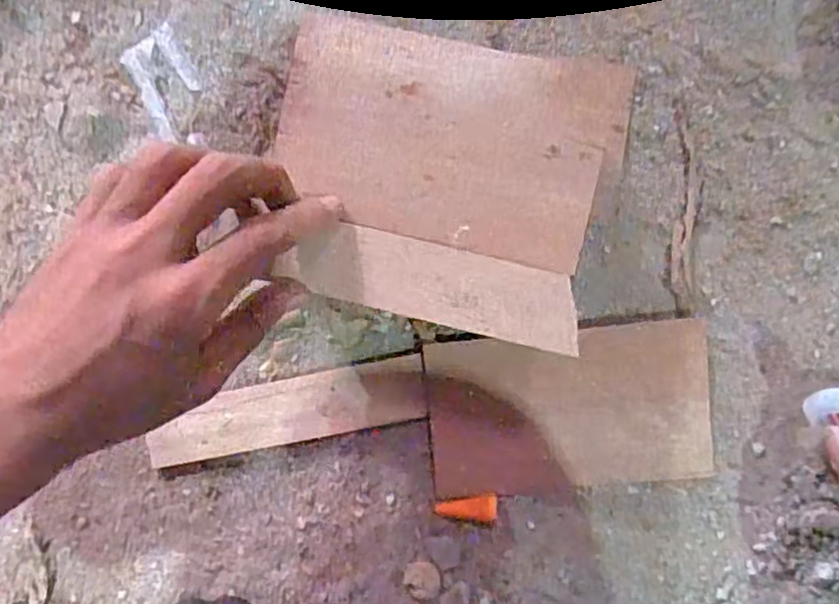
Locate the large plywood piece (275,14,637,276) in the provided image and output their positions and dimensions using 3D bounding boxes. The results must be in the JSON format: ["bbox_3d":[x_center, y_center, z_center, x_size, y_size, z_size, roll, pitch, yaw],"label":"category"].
[{"bbox_3d":[0.012,-0.072,0.306,0.149,0.006,0.089,13,90,4],"label":"large plywood piece"}]

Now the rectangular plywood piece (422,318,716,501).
[{"bbox_3d":[0.083,0.060,0.381,0.153,0.004,0.088,-6,94,1],"label":"rectangular plywood piece"}]

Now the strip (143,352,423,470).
[{"bbox_3d":[-0.075,0.062,0.389,0.159,0.008,0.036,-12,88,4],"label":"strip"}]

